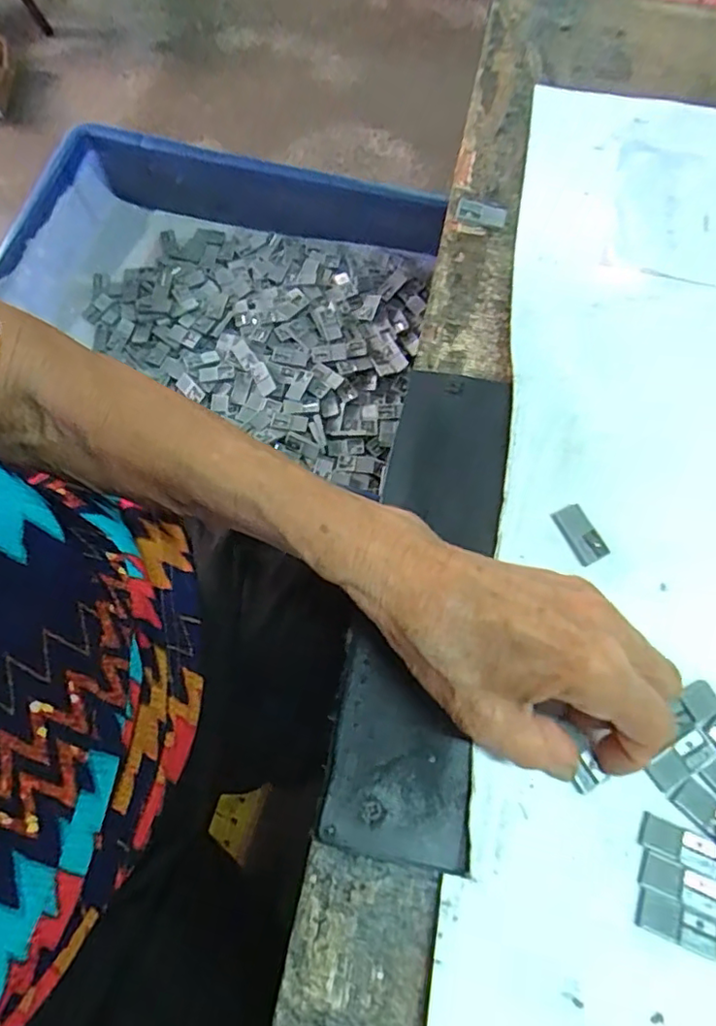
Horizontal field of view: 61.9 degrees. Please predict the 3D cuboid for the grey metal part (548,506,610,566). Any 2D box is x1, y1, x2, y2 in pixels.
[{"bbox_3d":[0.100,0.010,0.271,0.014,0.005,0.028,-28,72,-10],"label":"grey metal part"}]

